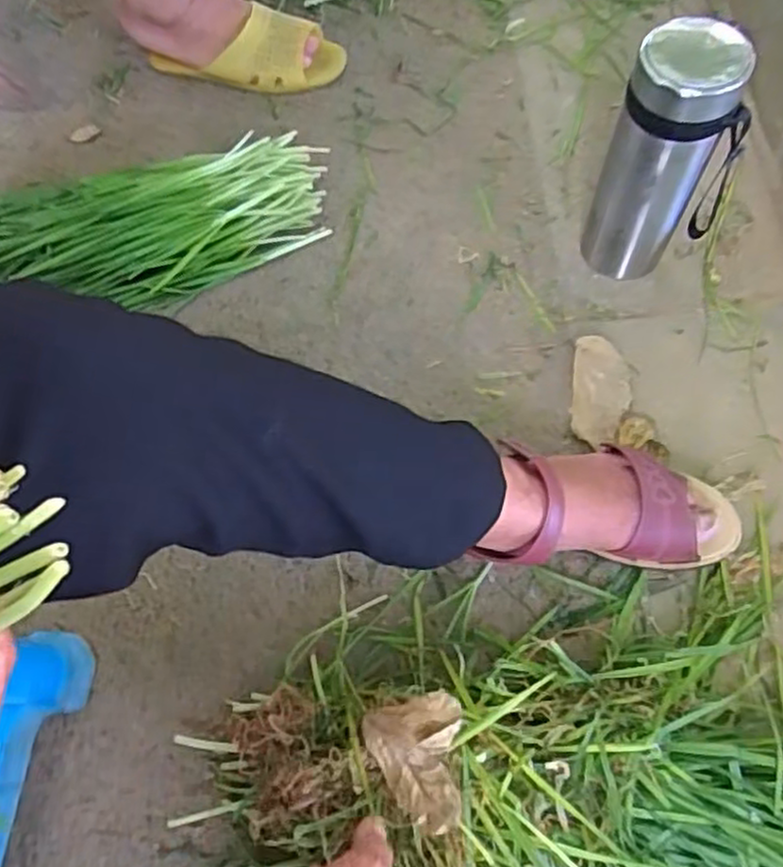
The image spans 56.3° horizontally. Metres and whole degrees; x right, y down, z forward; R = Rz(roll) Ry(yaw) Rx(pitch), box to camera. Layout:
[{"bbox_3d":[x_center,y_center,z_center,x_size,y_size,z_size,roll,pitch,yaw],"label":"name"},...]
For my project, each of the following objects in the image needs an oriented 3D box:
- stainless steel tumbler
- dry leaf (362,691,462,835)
[{"bbox_3d":[0.249,-0.239,0.659,0.104,0.231,0.095,-1,68,3],"label":"stainless steel tumbler"},{"bbox_3d":[0.018,0.217,0.480,0.063,0.034,0.079,-11,66,-1],"label":"dry leaf"}]

